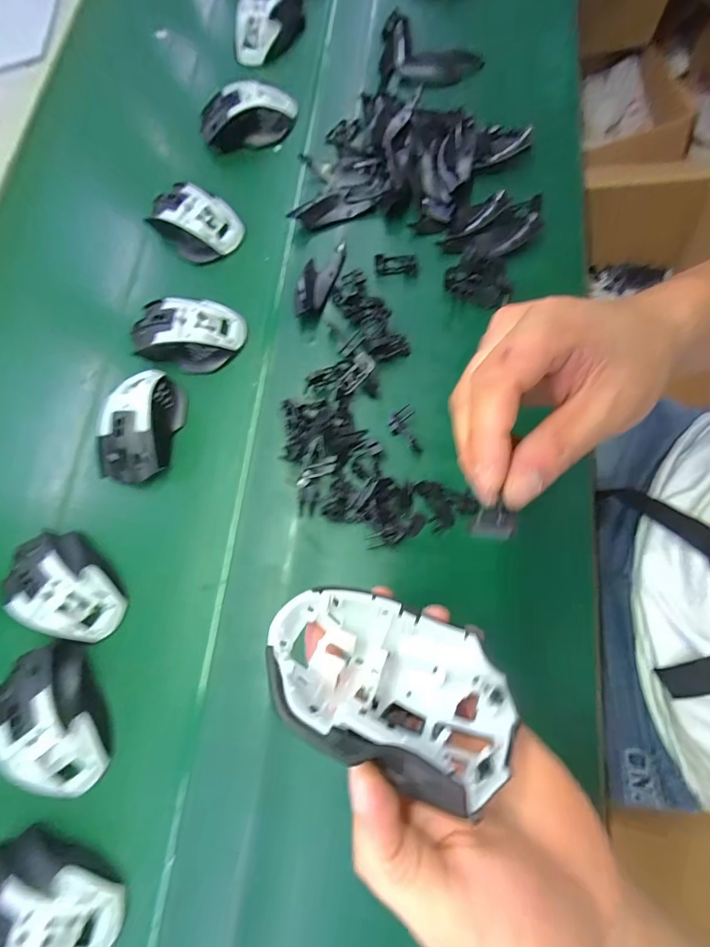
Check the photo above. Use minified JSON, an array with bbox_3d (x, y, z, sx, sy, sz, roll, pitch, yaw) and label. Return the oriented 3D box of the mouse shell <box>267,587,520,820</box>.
[{"bbox_3d":[0.012,0.103,0.187,0.113,0.074,0.037,19,120,9],"label":"mouse shell"}]

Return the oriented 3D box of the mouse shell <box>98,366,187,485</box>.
[{"bbox_3d":[-0.206,-0.048,0.382,0.070,0.042,0.112,8,76,10],"label":"mouse shell"}]

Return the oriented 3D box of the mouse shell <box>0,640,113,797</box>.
[{"bbox_3d":[-0.245,0.199,0.319,0.074,0.039,0.118,-37,74,-3],"label":"mouse shell"}]

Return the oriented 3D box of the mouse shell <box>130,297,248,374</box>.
[{"bbox_3d":[-0.167,-0.141,0.400,0.106,0.034,0.067,-4,74,7],"label":"mouse shell"}]

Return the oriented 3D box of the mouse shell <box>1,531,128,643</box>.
[{"bbox_3d":[-0.255,0.097,0.351,0.115,0.043,0.068,32,81,15],"label":"mouse shell"}]

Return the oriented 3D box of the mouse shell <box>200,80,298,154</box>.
[{"bbox_3d":[-0.128,-0.425,0.470,0.112,0.043,0.049,-9,74,5],"label":"mouse shell"}]

